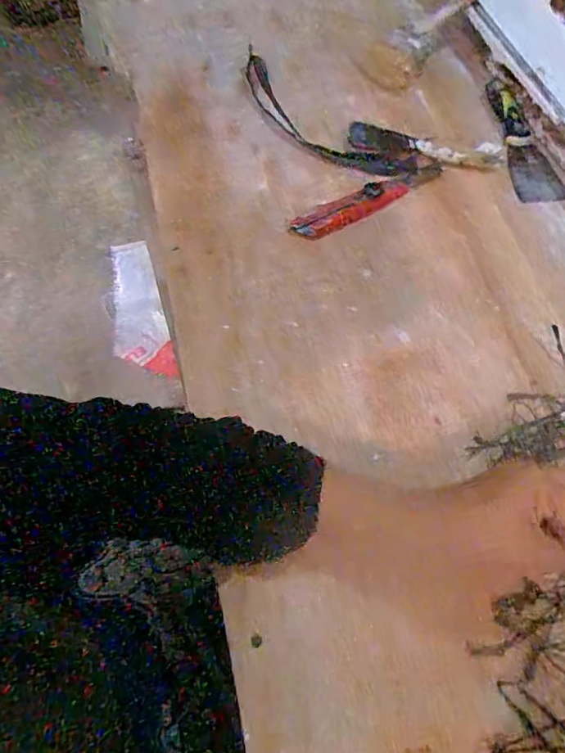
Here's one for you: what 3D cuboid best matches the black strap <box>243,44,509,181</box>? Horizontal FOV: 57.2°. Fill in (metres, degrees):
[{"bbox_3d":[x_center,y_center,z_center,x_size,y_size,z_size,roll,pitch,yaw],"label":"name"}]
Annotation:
[{"bbox_3d":[0.088,-0.281,0.582,0.314,0.025,0.103,22,63,9],"label":"black strap"}]

